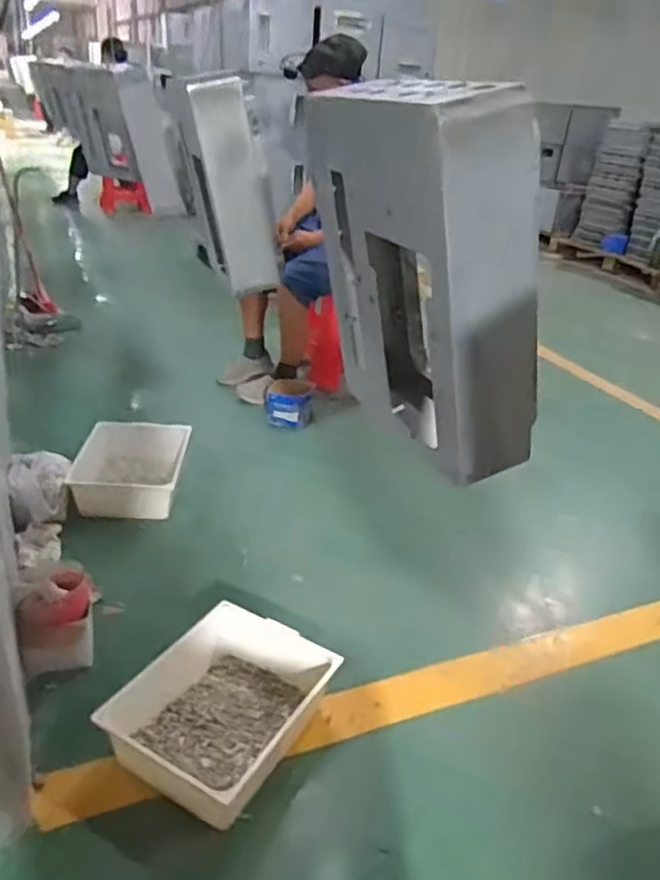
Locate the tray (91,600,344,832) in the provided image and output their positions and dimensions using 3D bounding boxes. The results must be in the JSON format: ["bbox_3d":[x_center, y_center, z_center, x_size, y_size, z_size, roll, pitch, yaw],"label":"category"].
[{"bbox_3d":[-0.177,0.467,1.224,0.279,0.131,0.357,17,30,25],"label":"tray"}]

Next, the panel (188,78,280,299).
[{"bbox_3d":[-0.191,-0.525,1.477,0.120,0.446,0.035,-17,41,-11],"label":"panel"}]

